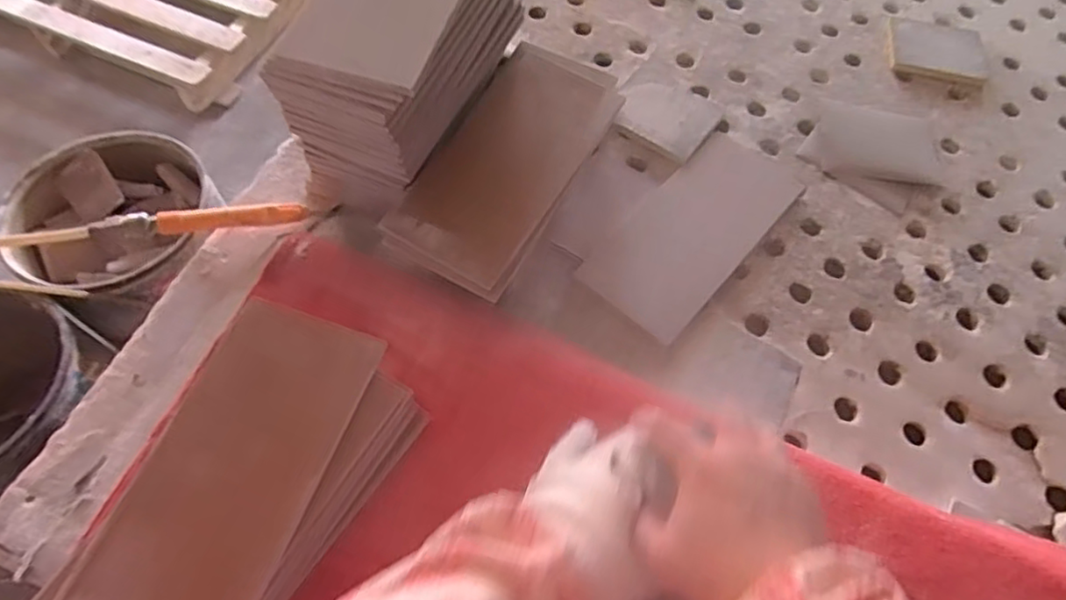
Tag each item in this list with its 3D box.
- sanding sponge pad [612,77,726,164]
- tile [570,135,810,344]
[{"bbox_3d":[0.162,-0.225,0.758,0.111,0.009,0.107,33,69,9],"label":"sanding sponge pad"},{"bbox_3d":[0.181,-0.080,0.700,0.122,0.007,0.277,39,67,16],"label":"tile"}]

